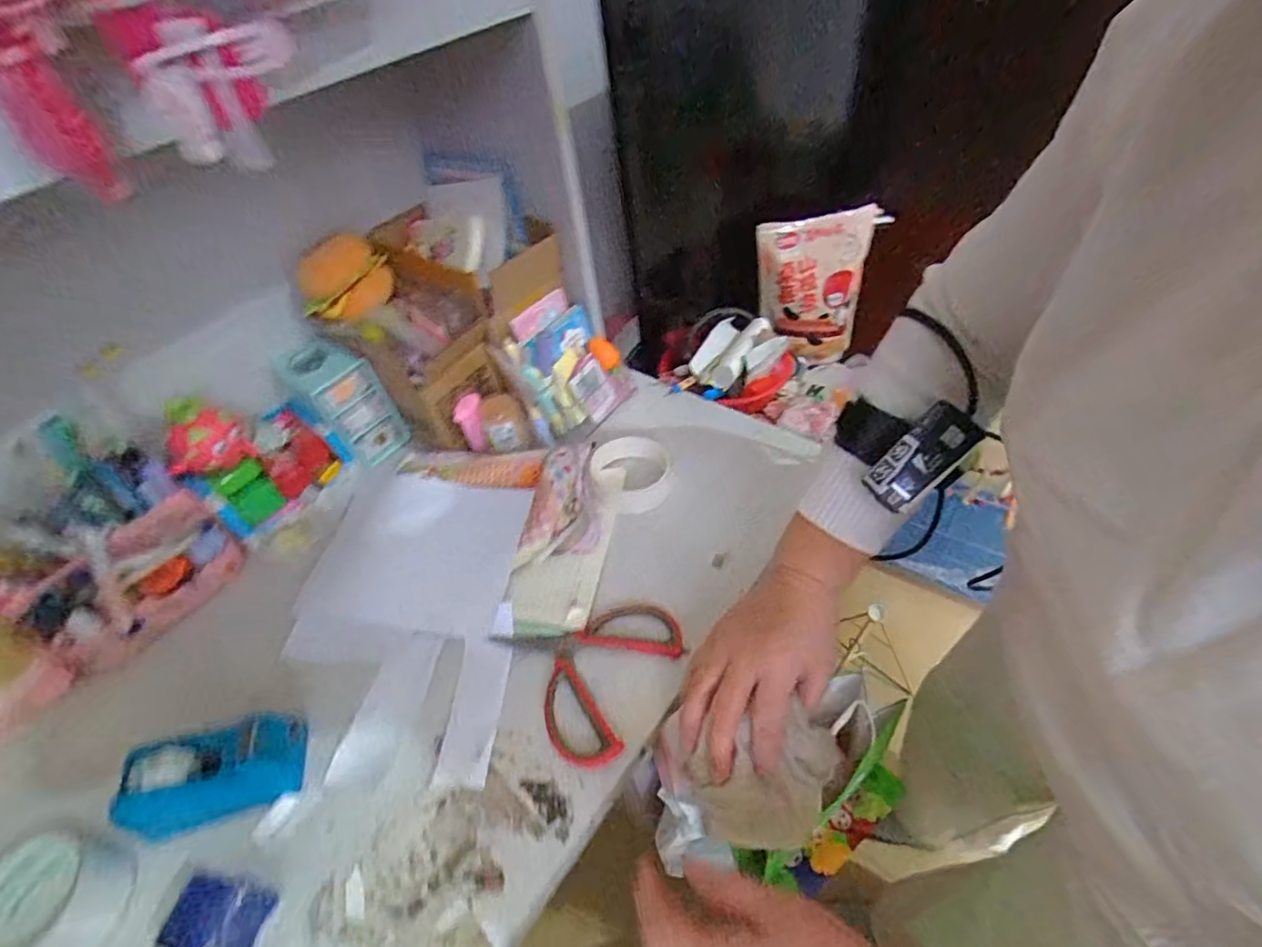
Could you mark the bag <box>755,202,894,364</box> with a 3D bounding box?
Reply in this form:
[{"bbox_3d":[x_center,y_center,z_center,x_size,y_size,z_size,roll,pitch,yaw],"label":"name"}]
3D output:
[{"bbox_3d":[0.292,-0.287,0.898,0.208,0.227,0.032,-14,36,-10],"label":"bag"}]

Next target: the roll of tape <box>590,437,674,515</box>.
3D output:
[{"bbox_3d":[0.002,-0.002,0.582,0.079,0.019,0.087,-12,47,-2],"label":"roll of tape"}]

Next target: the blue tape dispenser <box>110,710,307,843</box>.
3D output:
[{"bbox_3d":[-0.304,0.215,0.415,0.109,0.055,0.059,-20,50,-10],"label":"blue tape dispenser"}]

